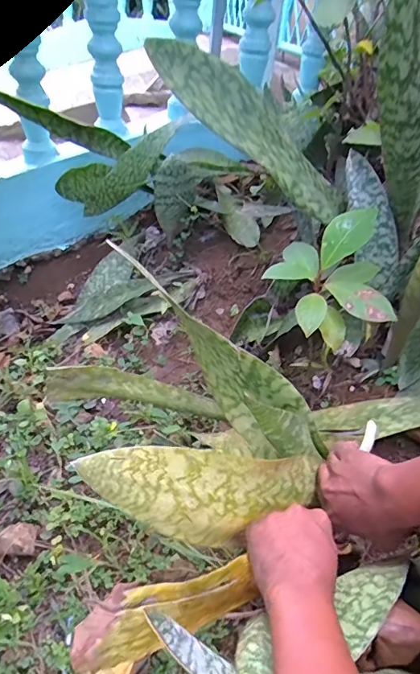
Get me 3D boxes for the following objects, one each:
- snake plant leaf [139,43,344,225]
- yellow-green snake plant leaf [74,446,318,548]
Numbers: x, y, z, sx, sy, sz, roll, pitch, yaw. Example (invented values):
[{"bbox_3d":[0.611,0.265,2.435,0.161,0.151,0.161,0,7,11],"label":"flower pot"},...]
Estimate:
[{"bbox_3d":[0.065,-0.261,0.602,0.335,0.026,0.097,35,63,-23],"label":"snake plant leaf"},{"bbox_3d":[0.009,0.145,0.415,0.266,0.082,0.019,15,-5,-37],"label":"yellow-green snake plant leaf"}]

